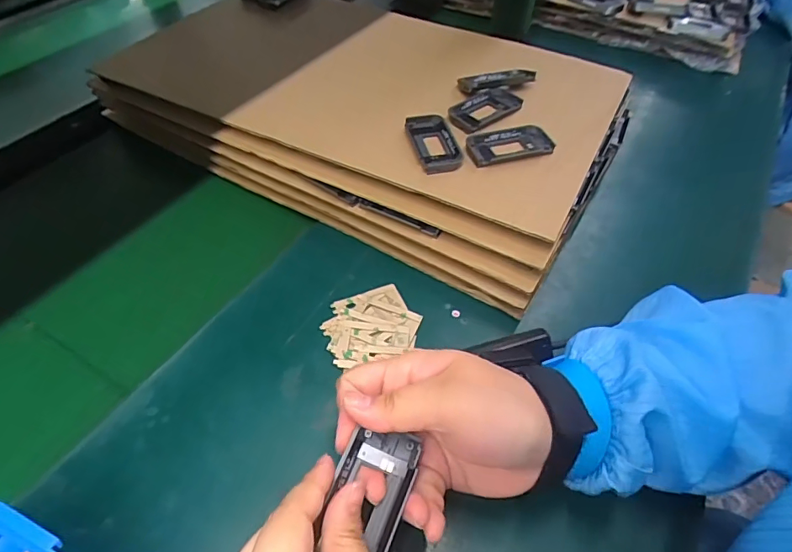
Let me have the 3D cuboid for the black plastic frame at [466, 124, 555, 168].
[{"bbox_3d":[0.101,-0.118,0.435,0.074,0.007,0.043,-7,50,-4],"label":"black plastic frame"}]

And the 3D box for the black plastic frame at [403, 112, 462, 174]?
[{"bbox_3d":[0.034,-0.121,0.439,0.038,0.010,0.081,-10,50,-9],"label":"black plastic frame"}]

